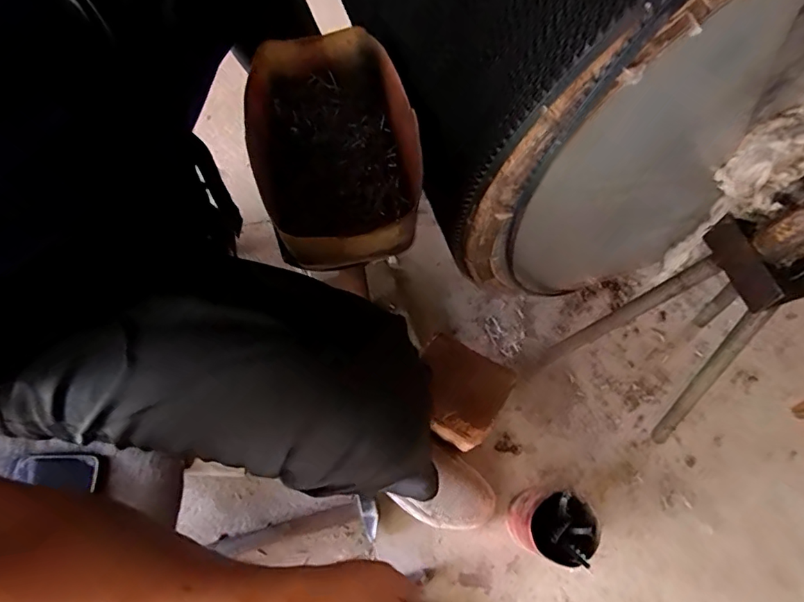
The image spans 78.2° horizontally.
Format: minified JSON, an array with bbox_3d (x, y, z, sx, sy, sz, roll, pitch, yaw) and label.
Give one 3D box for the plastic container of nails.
[{"bbox_3d":[-0.061,-0.132,0.433,0.138,0.057,0.206,-12,71,-5],"label":"plastic container of nails"}]

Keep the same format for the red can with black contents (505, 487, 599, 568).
[{"bbox_3d":[0.192,0.293,0.649,0.085,0.140,0.080,0,70,1],"label":"red can with black contents"}]

